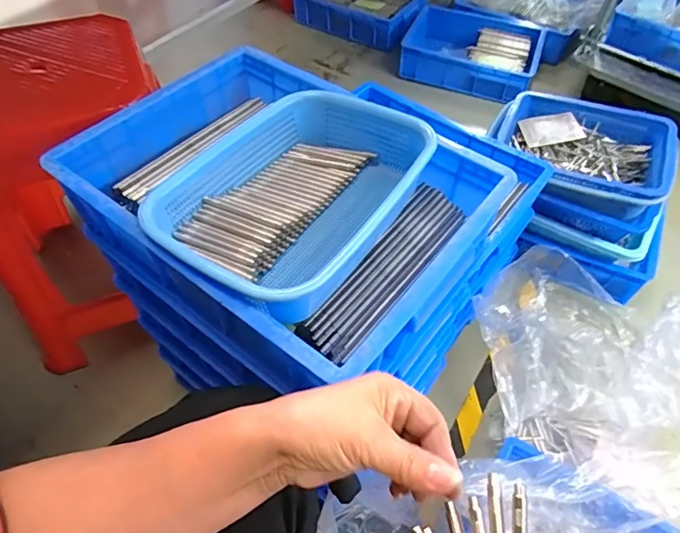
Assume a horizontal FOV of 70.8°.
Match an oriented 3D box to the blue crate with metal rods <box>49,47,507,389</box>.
[{"bbox_3d":[-0.063,-0.076,0.530,0.403,0.109,0.303,32,58,21],"label":"blue crate with metal rods"}]

